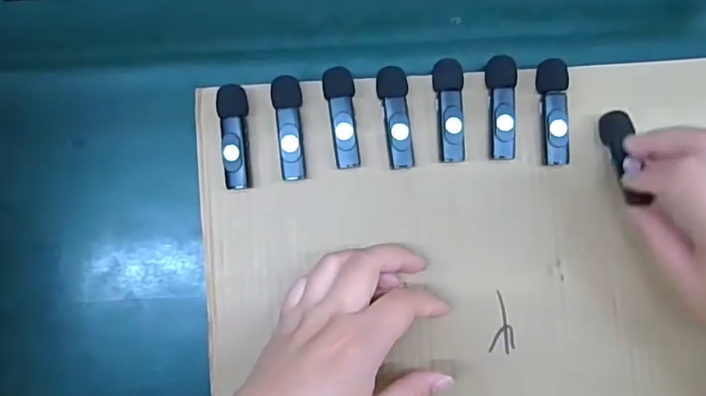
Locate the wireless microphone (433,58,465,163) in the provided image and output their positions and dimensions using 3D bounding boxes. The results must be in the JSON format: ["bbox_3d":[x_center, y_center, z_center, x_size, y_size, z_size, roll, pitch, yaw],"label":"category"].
[{"bbox_3d":[0.062,-0.055,0.329,0.018,0.016,0.063,-2,81,0],"label":"wireless microphone"}]

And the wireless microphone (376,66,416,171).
[{"bbox_3d":[0.027,-0.051,0.328,0.018,0.016,0.062,-7,81,-1],"label":"wireless microphone"}]

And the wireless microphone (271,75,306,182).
[{"bbox_3d":[-0.040,-0.044,0.327,0.018,0.016,0.065,-3,81,0],"label":"wireless microphone"}]

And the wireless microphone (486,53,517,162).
[{"bbox_3d":[0.095,-0.058,0.330,0.019,0.015,0.064,0,81,0],"label":"wireless microphone"}]

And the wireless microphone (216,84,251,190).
[{"bbox_3d":[-0.074,-0.038,0.327,0.018,0.016,0.063,-8,81,-1],"label":"wireless microphone"}]

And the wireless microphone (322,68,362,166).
[{"bbox_3d":[-0.006,-0.050,0.328,0.019,0.013,0.062,-9,81,-1],"label":"wireless microphone"}]

